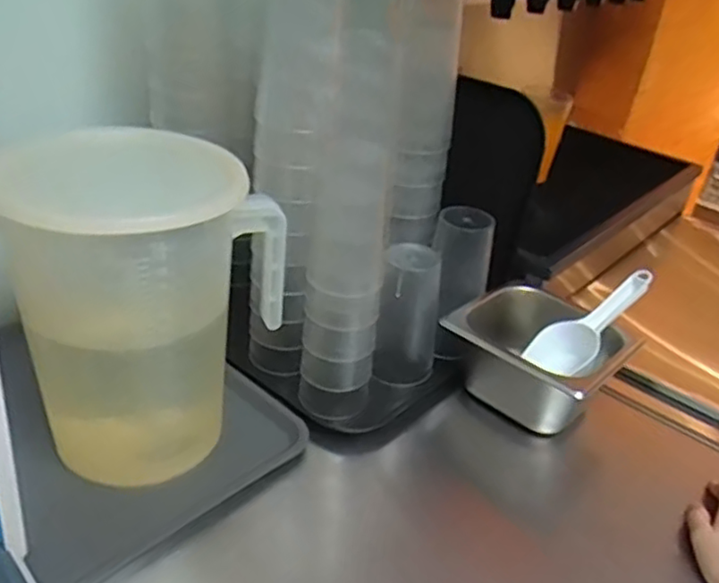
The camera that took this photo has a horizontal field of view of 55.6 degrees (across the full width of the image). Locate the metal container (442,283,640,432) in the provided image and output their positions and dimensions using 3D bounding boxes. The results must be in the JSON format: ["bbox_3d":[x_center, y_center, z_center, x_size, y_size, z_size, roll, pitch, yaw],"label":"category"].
[{"bbox_3d":[0.195,0.072,0.766,0.168,0.098,0.165,28,35,32],"label":"metal container"}]

